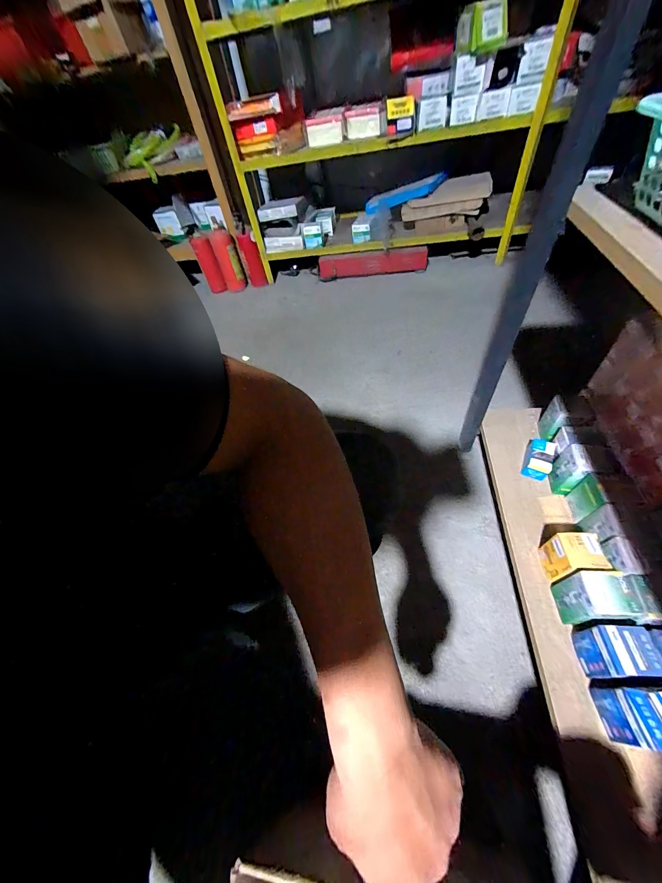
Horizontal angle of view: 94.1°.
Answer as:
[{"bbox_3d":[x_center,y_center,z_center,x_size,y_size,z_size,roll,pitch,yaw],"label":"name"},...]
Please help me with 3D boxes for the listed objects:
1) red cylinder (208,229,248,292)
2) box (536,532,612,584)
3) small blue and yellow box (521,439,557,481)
[{"bbox_3d":[-0.448,-0.783,1.368,0.094,0.237,0.096,-29,53,-12],"label":"red cylinder"},{"bbox_3d":[0.330,0.160,0.425,0.052,0.066,0.056,-6,52,6],"label":"box"},{"bbox_3d":[0.363,0.032,0.539,0.040,0.036,0.064,19,58,22],"label":"small blue and yellow box"}]

